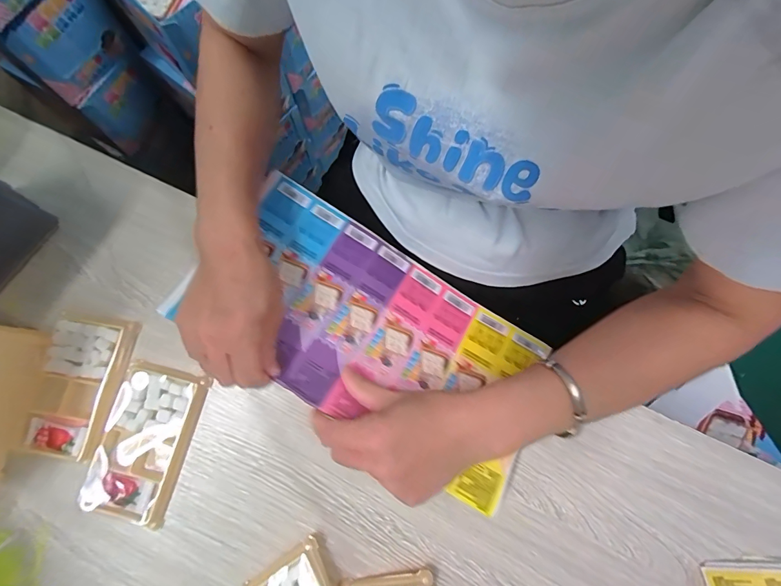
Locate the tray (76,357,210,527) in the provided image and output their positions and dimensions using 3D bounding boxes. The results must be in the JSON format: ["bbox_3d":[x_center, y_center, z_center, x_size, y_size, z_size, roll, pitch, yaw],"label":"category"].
[{"bbox_3d":[-0.229,0.139,0.354,0.078,0.011,0.135,14,78,5],"label":"tray"}]

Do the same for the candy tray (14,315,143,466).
[{"bbox_3d":[-0.300,0.088,0.361,0.078,0.014,0.130,8,78,4],"label":"candy tray"}]

